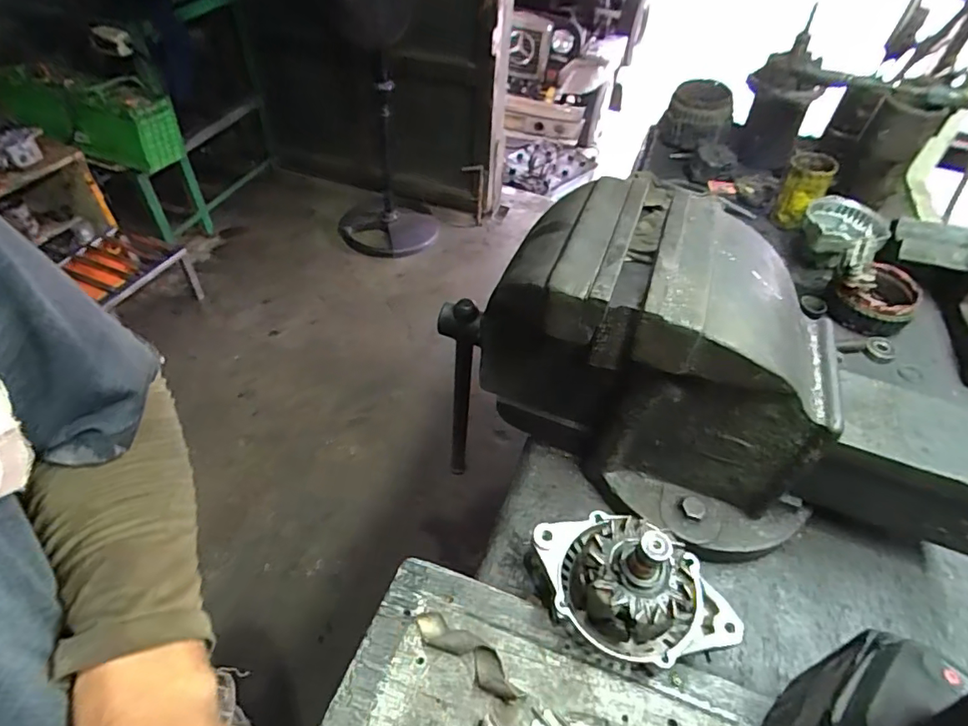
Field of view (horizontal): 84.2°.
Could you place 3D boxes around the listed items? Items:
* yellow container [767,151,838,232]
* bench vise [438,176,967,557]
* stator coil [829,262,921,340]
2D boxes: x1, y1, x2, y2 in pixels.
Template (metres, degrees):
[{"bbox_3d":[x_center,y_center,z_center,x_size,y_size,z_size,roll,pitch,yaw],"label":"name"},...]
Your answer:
[{"bbox_3d":[0.566,-0.308,0.960,0.076,0.105,0.073,31,53,22],"label":"yellow container"},{"bbox_3d":[0.224,0.010,0.523,0.545,0.246,0.225,11,47,6],"label":"bench vise"},{"bbox_3d":[0.590,-0.101,0.811,0.124,0.058,0.112,-34,59,-30],"label":"stator coil"}]

